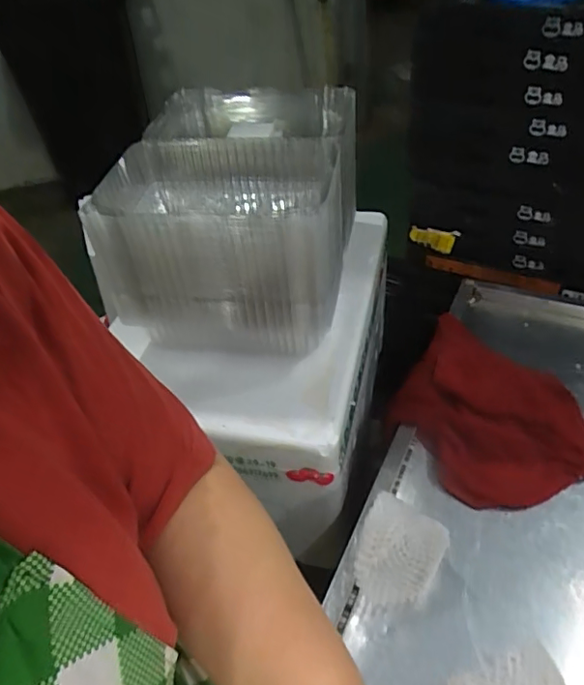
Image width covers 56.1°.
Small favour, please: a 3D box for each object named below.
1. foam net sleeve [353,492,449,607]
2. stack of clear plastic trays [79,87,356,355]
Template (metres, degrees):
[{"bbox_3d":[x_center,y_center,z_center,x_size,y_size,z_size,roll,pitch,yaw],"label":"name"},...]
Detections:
[{"bbox_3d":[0.106,0.208,0.537,0.080,0.066,0.098,13,46,20],"label":"foam net sleeve"},{"bbox_3d":[-0.067,-0.173,0.767,0.280,0.217,0.354,1,41,11],"label":"stack of clear plastic trays"}]

